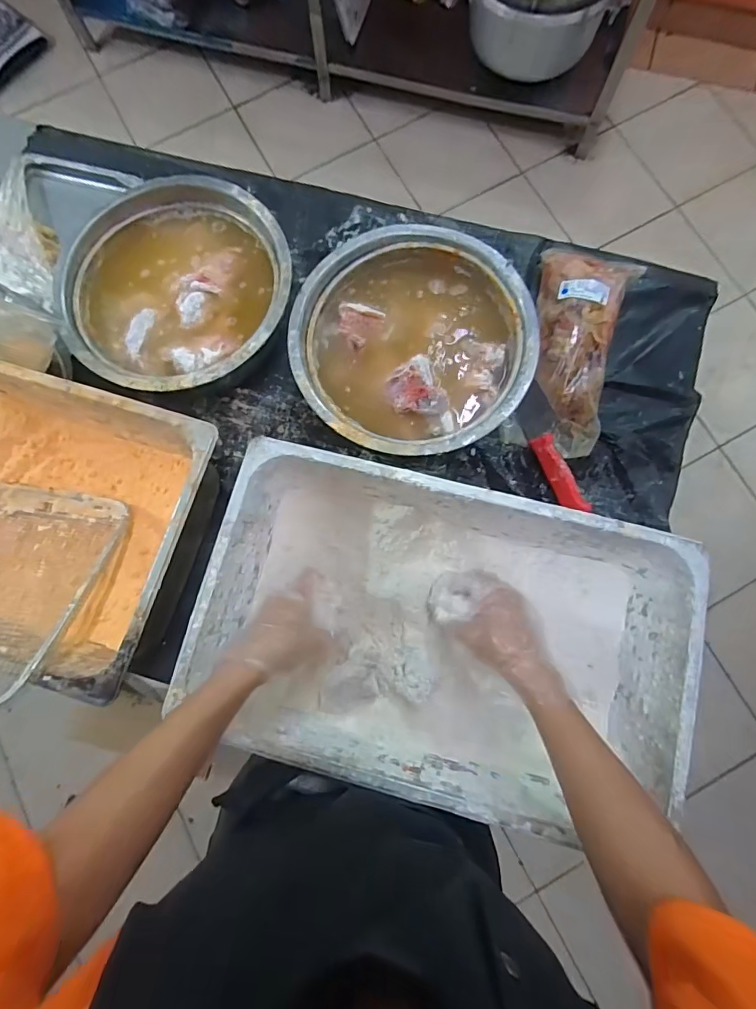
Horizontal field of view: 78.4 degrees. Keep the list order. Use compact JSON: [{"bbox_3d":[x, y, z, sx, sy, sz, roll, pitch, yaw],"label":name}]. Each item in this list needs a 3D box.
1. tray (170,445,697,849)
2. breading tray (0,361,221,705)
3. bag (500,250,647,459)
[{"bbox_3d":[0.068,0.147,0.567,0.521,0.163,0.322,14,80,3],"label":"tray"},{"bbox_3d":[-0.479,0.001,0.620,0.519,0.182,0.322,16,81,4],"label":"breading tray"},{"bbox_3d":[0.281,-0.227,0.674,0.130,0.072,0.303,15,81,4],"label":"bag"}]

